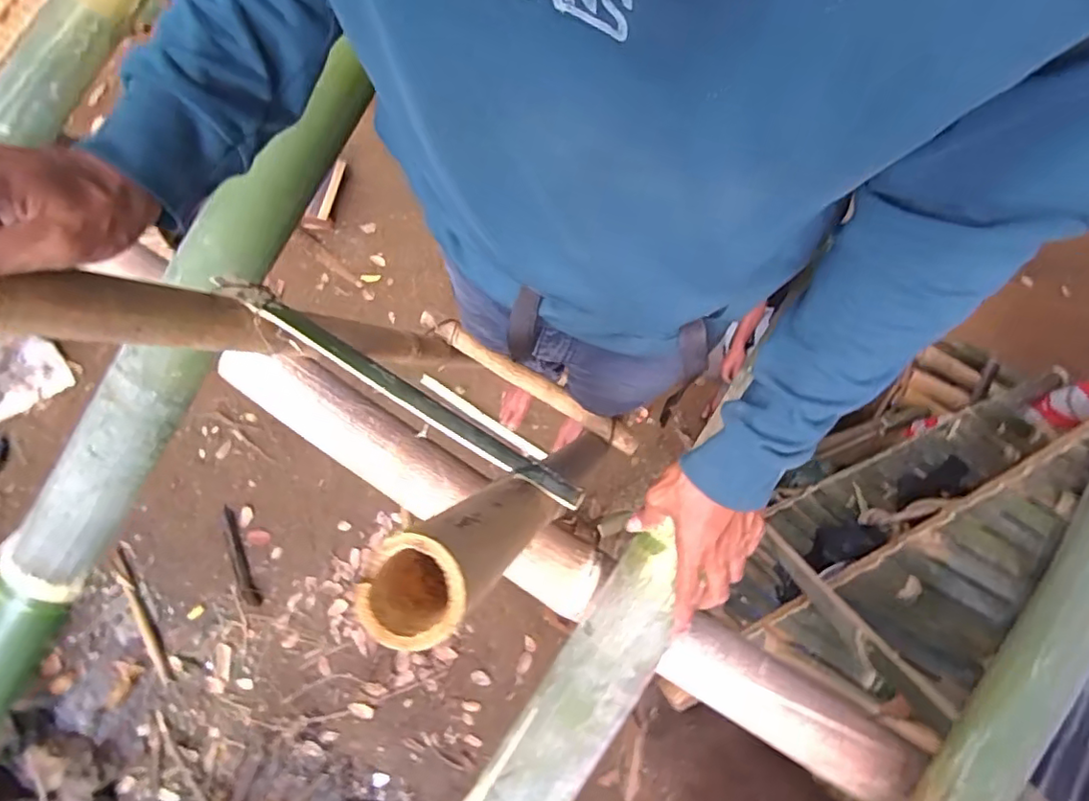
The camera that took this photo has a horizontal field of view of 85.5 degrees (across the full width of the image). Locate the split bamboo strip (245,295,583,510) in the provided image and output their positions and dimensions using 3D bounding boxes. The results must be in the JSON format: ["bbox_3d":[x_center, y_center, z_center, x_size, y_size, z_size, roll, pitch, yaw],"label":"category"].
[{"bbox_3d":[-0.104,-0.003,0.462,0.304,0.016,0.017,31,80,7],"label":"split bamboo strip"}]

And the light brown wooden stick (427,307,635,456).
[{"bbox_3d":[-0.026,-0.031,0.923,0.387,0.025,0.031,31,80,7],"label":"light brown wooden stick"}]

